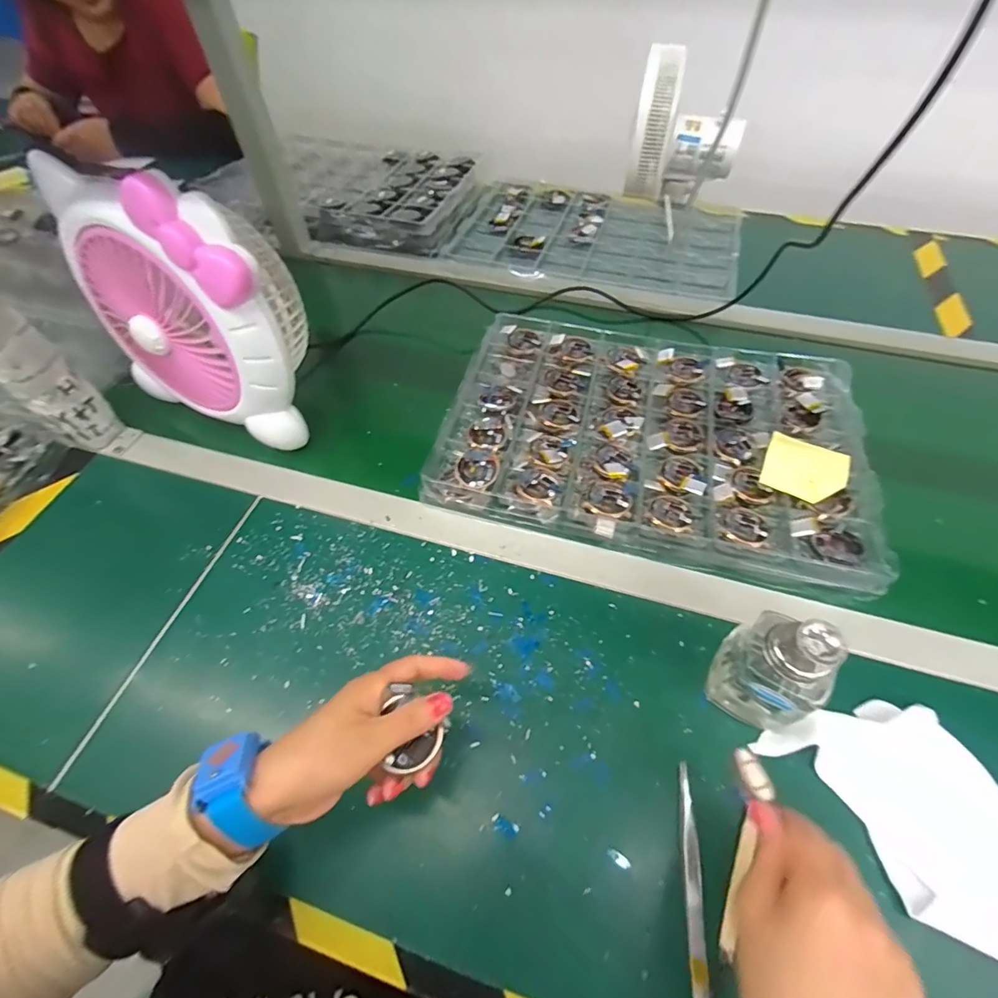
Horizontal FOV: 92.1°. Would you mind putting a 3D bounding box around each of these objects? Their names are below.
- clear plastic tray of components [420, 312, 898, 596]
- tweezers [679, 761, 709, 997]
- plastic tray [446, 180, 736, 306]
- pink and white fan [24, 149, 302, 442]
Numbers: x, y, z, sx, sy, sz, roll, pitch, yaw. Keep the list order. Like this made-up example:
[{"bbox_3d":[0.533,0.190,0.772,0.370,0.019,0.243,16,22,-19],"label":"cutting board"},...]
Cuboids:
[{"bbox_3d":[0.165,-0.082,0.535,0.434,0.033,0.293,11,57,9],"label":"clear plastic tray of components"},{"bbox_3d":[0.131,0.254,0.326,0.013,0.007,0.128,5,57,5],"label":"tweezers"},{"bbox_3d":[0.160,-0.433,0.788,0.435,0.020,0.278,16,58,12],"label":"plastic tray"},{"bbox_3d":[-0.310,-0.184,0.495,0.245,0.250,0.121,9,57,8],"label":"pink and white fan"}]

